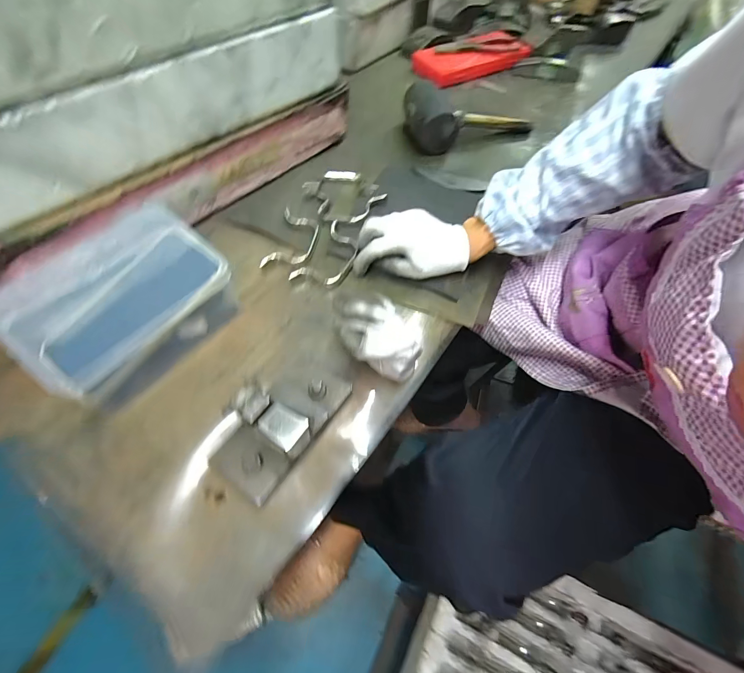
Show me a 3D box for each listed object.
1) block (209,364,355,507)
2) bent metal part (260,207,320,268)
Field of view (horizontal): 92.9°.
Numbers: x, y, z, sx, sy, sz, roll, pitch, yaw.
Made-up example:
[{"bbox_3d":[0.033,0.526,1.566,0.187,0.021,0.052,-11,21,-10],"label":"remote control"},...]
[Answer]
[{"bbox_3d":[-0.077,0.072,0.311,0.059,0.071,0.123,31,62,14],"label":"block"},{"bbox_3d":[-0.100,-0.123,0.457,0.054,0.016,0.094,13,60,3],"label":"bent metal part"}]

